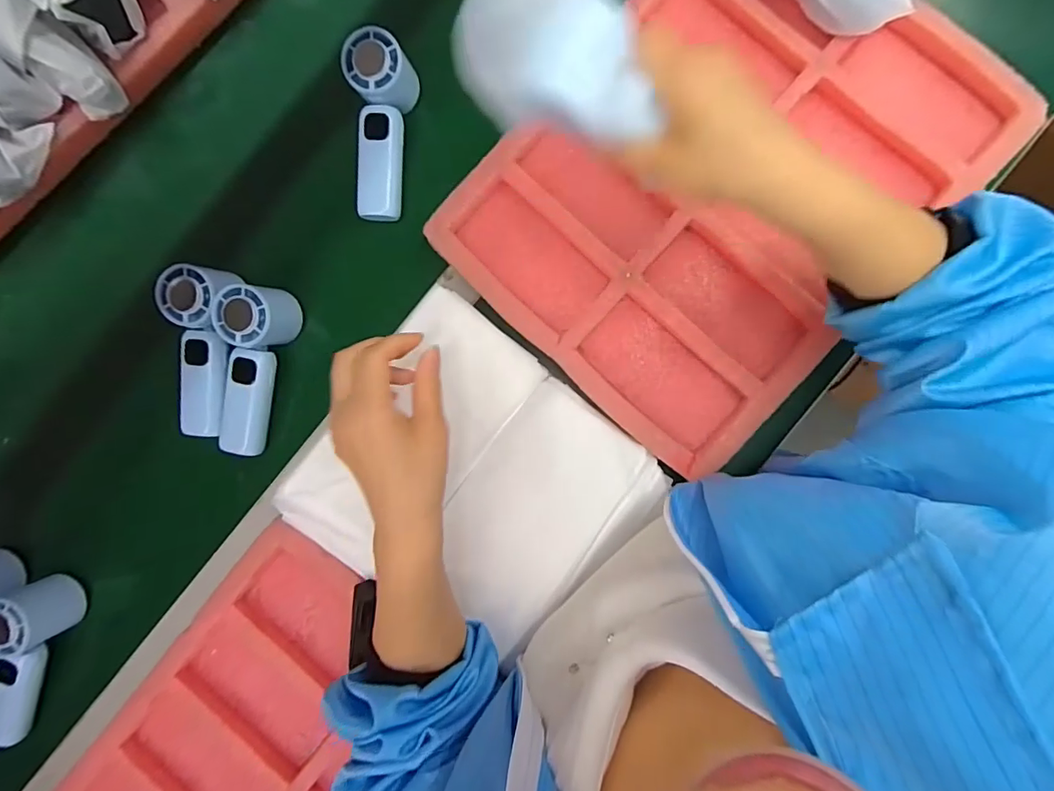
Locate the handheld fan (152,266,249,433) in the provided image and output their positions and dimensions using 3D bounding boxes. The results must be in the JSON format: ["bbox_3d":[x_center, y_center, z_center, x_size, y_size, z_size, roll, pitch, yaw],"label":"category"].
[{"bbox_3d":[-0.300,-0.042,0.470,0.049,0.046,0.151,6,103,4],"label":"handheld fan"}]

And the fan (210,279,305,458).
[{"bbox_3d":[-0.256,-0.025,0.473,0.052,0.056,0.154,13,102,4],"label":"fan"}]

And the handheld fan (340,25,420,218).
[{"bbox_3d":[-0.136,-0.245,0.472,0.049,0.051,0.154,4,102,3],"label":"handheld fan"}]

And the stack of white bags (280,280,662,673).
[{"bbox_3d":[-0.047,0.081,0.426,0.258,0.027,0.240,39,91,4],"label":"stack of white bags"}]

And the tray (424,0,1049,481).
[{"bbox_3d":[0.162,-0.182,0.434,0.322,0.026,0.418,41,91,4],"label":"tray"}]

